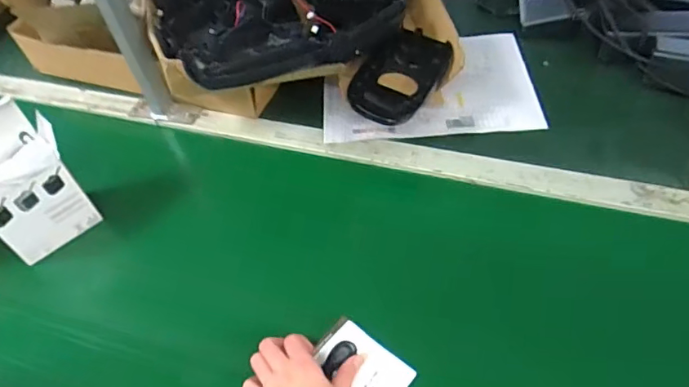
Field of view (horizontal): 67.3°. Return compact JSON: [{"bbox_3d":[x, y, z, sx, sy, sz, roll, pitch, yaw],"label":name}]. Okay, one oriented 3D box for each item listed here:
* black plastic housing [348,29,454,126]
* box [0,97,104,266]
[{"bbox_3d":[0.071,-0.149,0.663,0.104,0.043,0.153,16,52,19],"label":"black plastic housing"},{"bbox_3d":[-0.362,-0.007,0.592,0.058,0.182,0.107,33,59,30],"label":"box"}]

